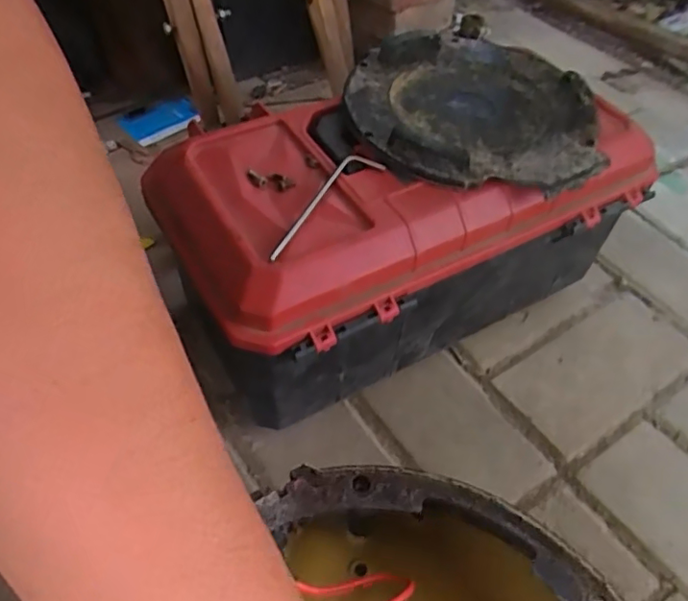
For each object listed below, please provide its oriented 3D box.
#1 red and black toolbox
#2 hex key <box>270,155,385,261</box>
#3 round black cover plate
[{"bbox_3d":[0.044,-0.051,0.495,0.342,0.189,0.194,-24,53,-20],"label":"red and black toolbox"},{"bbox_3d":[-0.016,-0.063,0.380,0.025,0.008,0.112,30,54,23],"label":"hex key"},{"bbox_3d":[0.093,-0.150,0.455,0.175,0.034,0.189,1,48,-1],"label":"round black cover plate"}]

